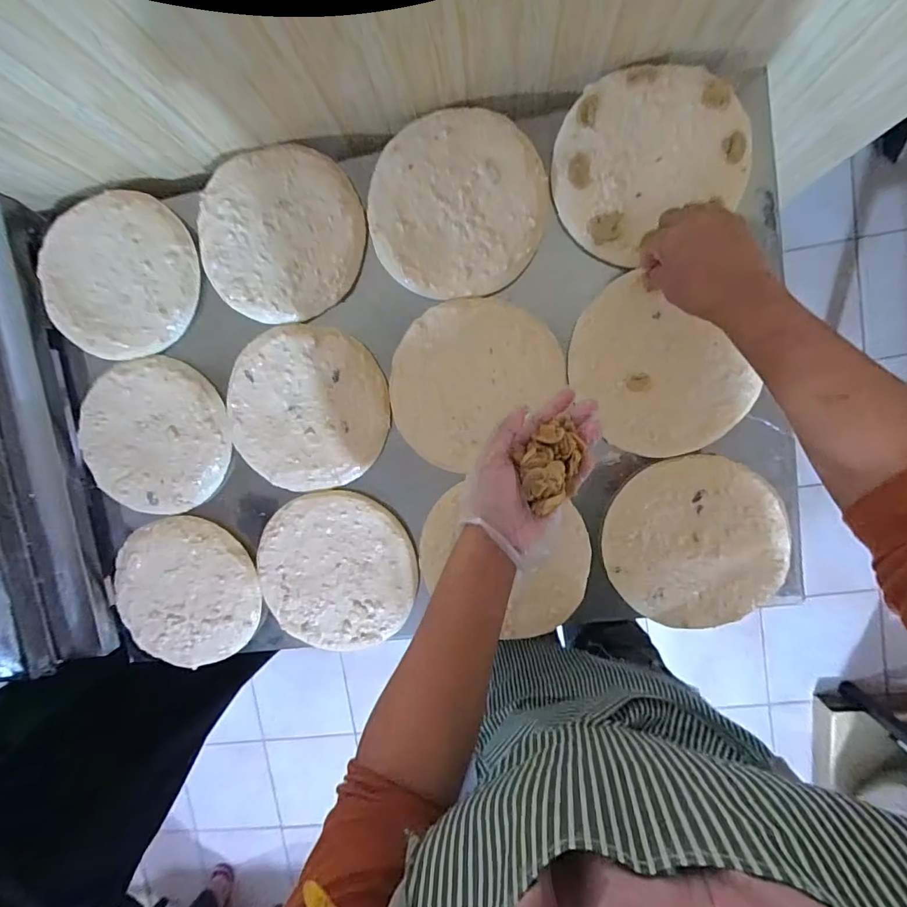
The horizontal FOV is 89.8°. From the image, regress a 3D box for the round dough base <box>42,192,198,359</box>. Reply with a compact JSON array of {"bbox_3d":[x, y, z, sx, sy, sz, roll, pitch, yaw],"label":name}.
[{"bbox_3d":[-0.425,-0.226,0.569,0.210,0.024,0.195,1,97,6],"label":"round dough base"}]

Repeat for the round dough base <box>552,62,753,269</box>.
[{"bbox_3d":[0.209,-0.314,0.489,0.194,0.017,0.176,-19,94,8],"label":"round dough base"}]

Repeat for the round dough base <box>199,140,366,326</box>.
[{"bbox_3d":[-0.208,-0.259,0.536,0.191,0.010,0.191,17,98,4],"label":"round dough base"}]

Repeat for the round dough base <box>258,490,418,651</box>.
[{"bbox_3d":[-0.149,0.151,0.584,0.199,0.016,0.194,1,97,6],"label":"round dough base"}]

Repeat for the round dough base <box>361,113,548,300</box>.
[{"bbox_3d":[0.001,-0.278,0.512,0.199,0.010,0.189,1,97,6],"label":"round dough base"}]

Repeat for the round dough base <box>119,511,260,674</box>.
[{"bbox_3d":[-0.353,0.185,0.598,0.190,0.013,0.199,1,97,6],"label":"round dough base"}]

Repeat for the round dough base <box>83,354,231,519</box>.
[{"bbox_3d":[-0.384,-0.022,0.585,0.195,0.019,0.186,1,97,6],"label":"round dough base"}]

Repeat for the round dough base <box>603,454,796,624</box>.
[{"bbox_3d":[0.279,0.105,0.527,0.192,0.004,0.198,1,97,6],"label":"round dough base"}]

